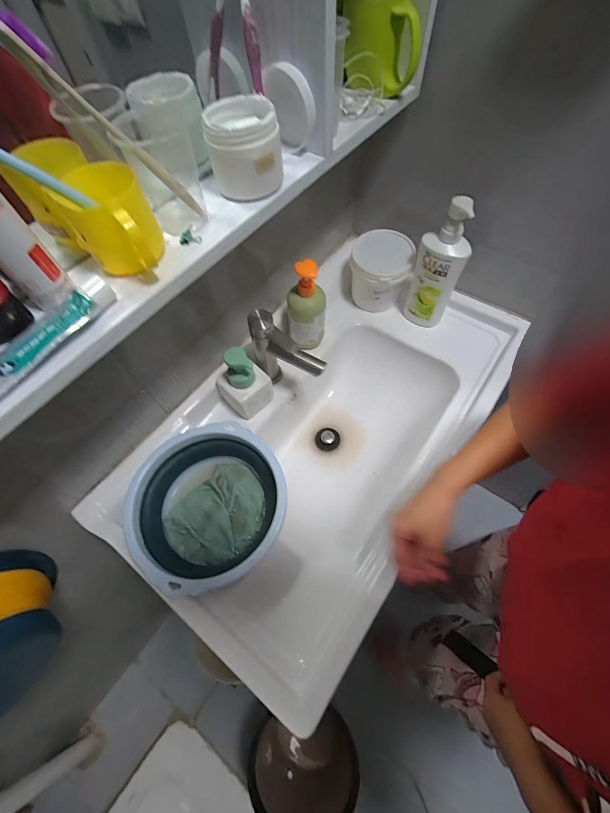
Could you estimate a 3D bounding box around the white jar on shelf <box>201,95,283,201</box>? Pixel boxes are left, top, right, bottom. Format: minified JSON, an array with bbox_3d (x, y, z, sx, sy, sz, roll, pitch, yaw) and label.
[{"bbox_3d":[-0.064,-0.278,0.362,0.076,0.067,0.082,-1,62,2],"label":"white jar on shelf"}]

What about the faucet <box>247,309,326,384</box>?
[{"bbox_3d":[-0.030,-0.079,0.591,0.135,0.168,0.044,30,67,17],"label":"faucet"}]

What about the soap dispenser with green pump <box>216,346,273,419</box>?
[{"bbox_3d":[-0.114,-0.047,0.595,0.079,0.146,0.079,35,69,19],"label":"soap dispenser with green pump"}]

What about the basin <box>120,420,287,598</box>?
[{"bbox_3d":[-0.140,0.150,0.524,0.213,0.080,0.219,-1,62,2],"label":"basin"}]

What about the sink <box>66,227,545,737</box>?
[{"bbox_3d":[0.065,0.041,0.660,0.423,0.227,0.774,33,68,18],"label":"sink"}]

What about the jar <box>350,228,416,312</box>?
[{"bbox_3d":[0.162,-0.281,0.717,0.115,0.133,0.114,-1,62,2],"label":"jar"}]

